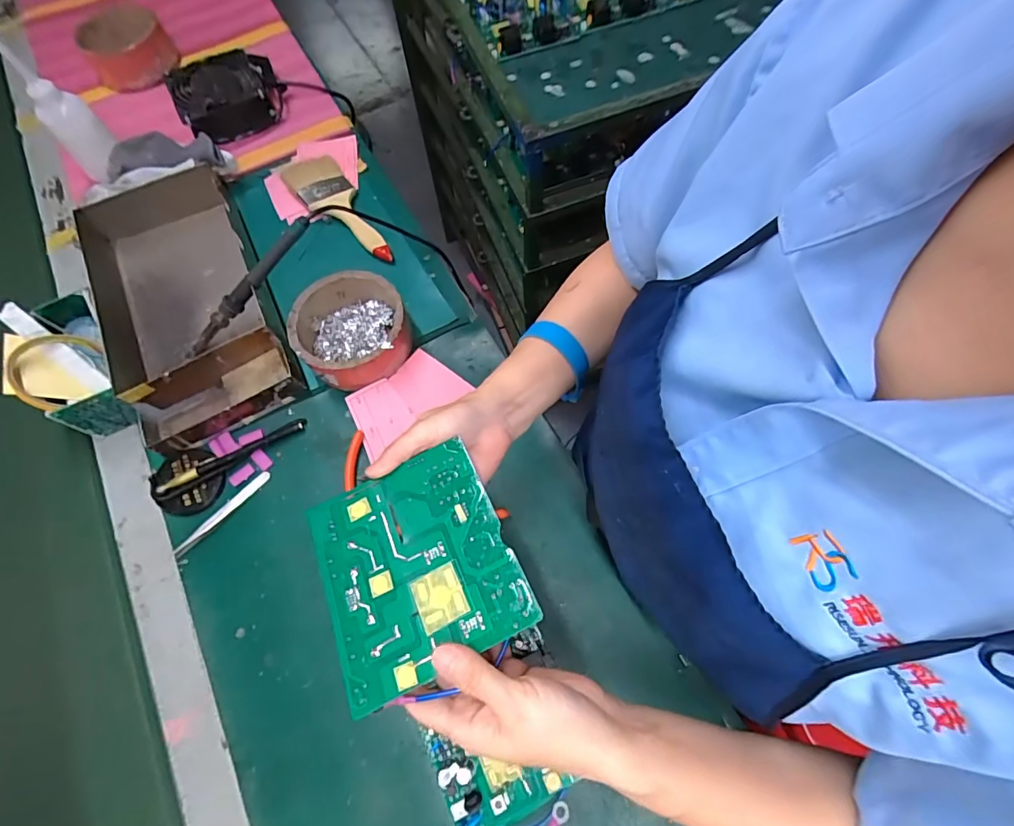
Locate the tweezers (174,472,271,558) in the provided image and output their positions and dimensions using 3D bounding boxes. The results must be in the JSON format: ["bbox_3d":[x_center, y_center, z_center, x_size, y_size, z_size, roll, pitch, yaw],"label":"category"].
[{"bbox_3d":[-0.285,0.101,0.483,0.011,0.008,0.108,38,75,16],"label":"tweezers"}]

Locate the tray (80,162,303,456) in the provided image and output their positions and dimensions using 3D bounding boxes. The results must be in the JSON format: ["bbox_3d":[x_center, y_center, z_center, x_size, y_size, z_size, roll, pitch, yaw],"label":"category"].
[{"bbox_3d":[-0.366,-0.125,0.549,0.173,0.068,0.316,-29,70,-9],"label":"tray"}]

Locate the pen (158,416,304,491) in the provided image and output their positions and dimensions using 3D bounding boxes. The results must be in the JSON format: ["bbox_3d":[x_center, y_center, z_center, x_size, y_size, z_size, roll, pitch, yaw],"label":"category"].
[{"bbox_3d":[-0.286,0.043,0.503,0.150,0.018,0.012,-29,70,-9],"label":"pen"}]

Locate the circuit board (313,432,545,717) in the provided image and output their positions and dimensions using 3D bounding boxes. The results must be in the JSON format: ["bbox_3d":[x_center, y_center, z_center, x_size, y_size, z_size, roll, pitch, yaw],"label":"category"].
[{"bbox_3d":[-0.058,0.091,0.295,0.114,0.004,0.128,-27,58,-2],"label":"circuit board"}]

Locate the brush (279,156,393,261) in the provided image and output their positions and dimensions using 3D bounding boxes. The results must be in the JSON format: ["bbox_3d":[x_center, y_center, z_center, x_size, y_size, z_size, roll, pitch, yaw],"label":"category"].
[{"bbox_3d":[-0.214,-0.267,0.624,0.068,0.031,0.193,-38,71,-12],"label":"brush"}]

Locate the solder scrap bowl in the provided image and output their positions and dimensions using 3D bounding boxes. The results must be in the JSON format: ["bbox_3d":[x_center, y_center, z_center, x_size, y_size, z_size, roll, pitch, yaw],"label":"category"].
[{"bbox_3d":[-0.168,-0.089,0.532,0.118,0.055,0.119,-1,68,2],"label":"solder scrap bowl"}]

